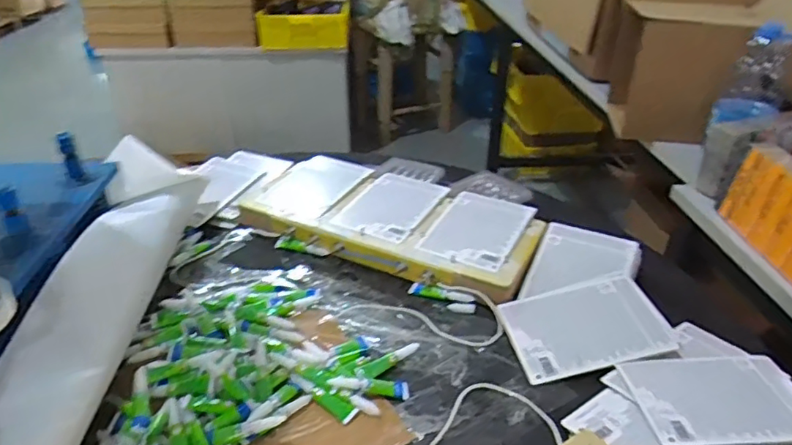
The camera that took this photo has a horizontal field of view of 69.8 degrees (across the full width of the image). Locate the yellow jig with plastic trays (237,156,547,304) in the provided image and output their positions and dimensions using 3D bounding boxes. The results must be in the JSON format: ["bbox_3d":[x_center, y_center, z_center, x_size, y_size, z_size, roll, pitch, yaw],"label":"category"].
[{"bbox_3d":[-0.007,-0.010,0.839,0.433,0.049,0.207,17,36,24],"label":"yellow jig with plastic trays"}]

